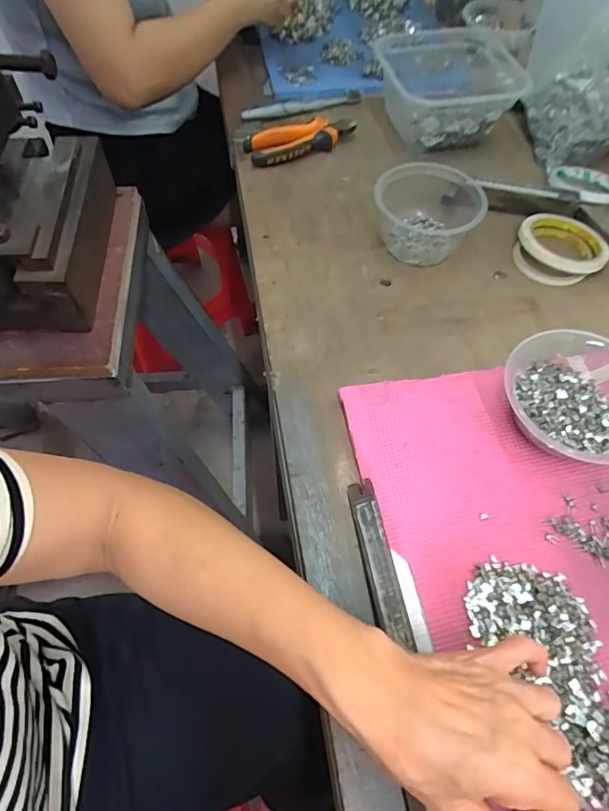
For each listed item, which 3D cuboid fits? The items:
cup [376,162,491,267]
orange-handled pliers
[{"bbox_3d":[0.140,-0.224,0.545,0.114,0.061,0.122,1,59,-1],"label":"cup"},{"bbox_3d":[-0.004,-0.354,0.639,0.150,0.020,0.056,-21,62,-14],"label":"orange-handled pliers"}]

